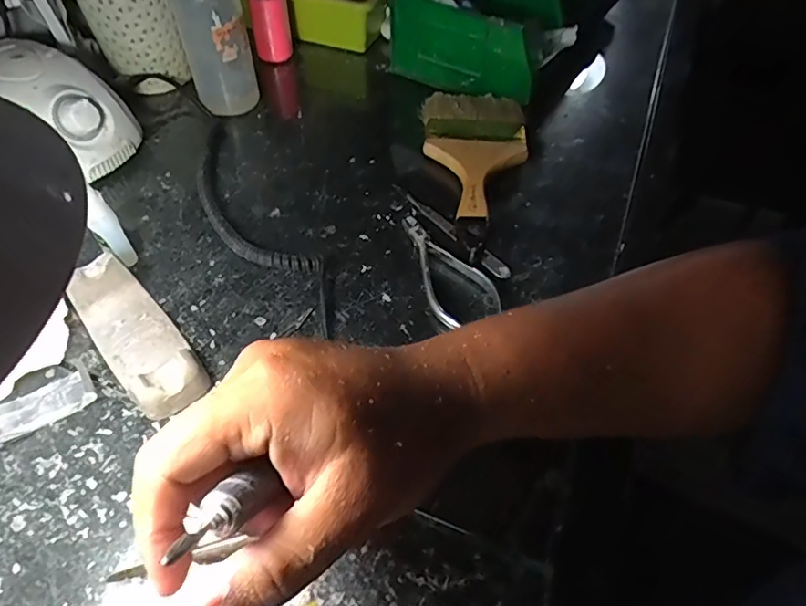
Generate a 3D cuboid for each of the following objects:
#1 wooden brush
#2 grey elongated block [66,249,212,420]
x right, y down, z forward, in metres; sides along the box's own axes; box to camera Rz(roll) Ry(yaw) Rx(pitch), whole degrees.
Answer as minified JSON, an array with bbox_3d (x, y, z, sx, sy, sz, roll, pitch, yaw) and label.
[{"bbox_3d":[0.068,-0.140,0.504,0.094,0.022,0.184,1,52,-1],"label":"wooden brush"},{"bbox_3d":[-0.178,0.022,0.363,0.049,0.038,0.120,-36,61,-26],"label":"grey elongated block"}]

